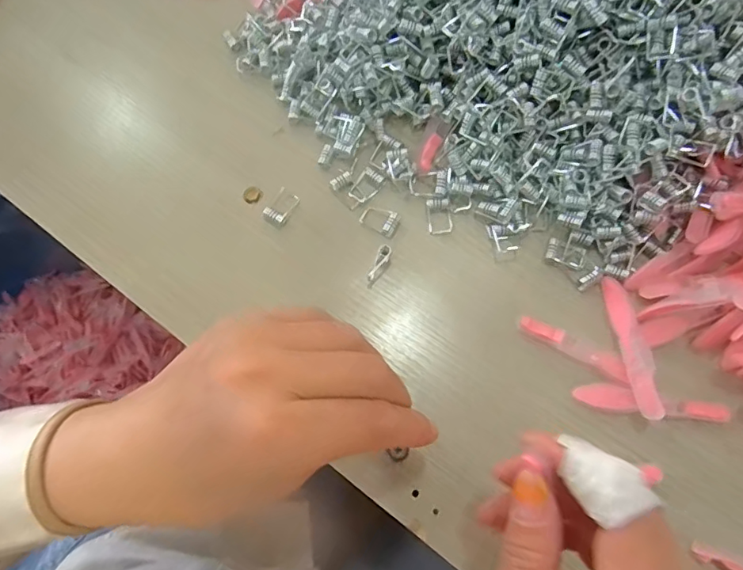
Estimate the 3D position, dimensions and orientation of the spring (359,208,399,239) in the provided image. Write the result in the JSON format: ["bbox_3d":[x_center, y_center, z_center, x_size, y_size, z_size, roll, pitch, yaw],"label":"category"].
[{"bbox_3d":[0.005,-0.040,0.311,0.023,0.004,0.016,29,74,10],"label":"spring"}]

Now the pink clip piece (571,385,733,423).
[{"bbox_3d":[0.151,0.065,0.274,0.079,0.008,0.013,9,72,4],"label":"pink clip piece"}]

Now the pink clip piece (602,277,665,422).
[{"bbox_3d":[0.142,0.033,0.277,0.014,0.006,0.079,-21,57,29],"label":"pink clip piece"}]

